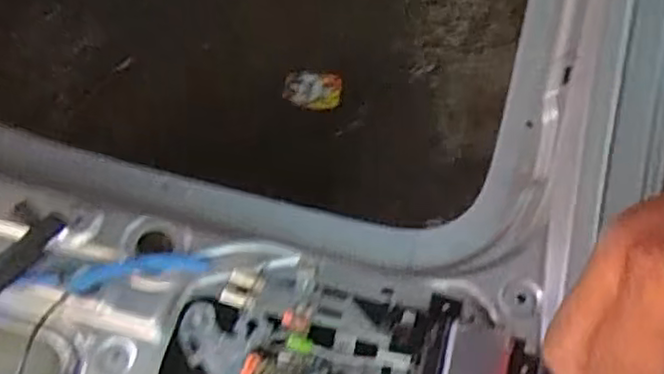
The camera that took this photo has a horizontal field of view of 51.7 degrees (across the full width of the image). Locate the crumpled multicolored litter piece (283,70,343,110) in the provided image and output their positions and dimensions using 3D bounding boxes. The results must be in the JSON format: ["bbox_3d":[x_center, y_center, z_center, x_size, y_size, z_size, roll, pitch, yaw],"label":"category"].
[{"bbox_3d":[-0.043,-0.226,1.590,0.132,0.033,0.092,0,67,2],"label":"crumpled multicolored litter piece"}]

